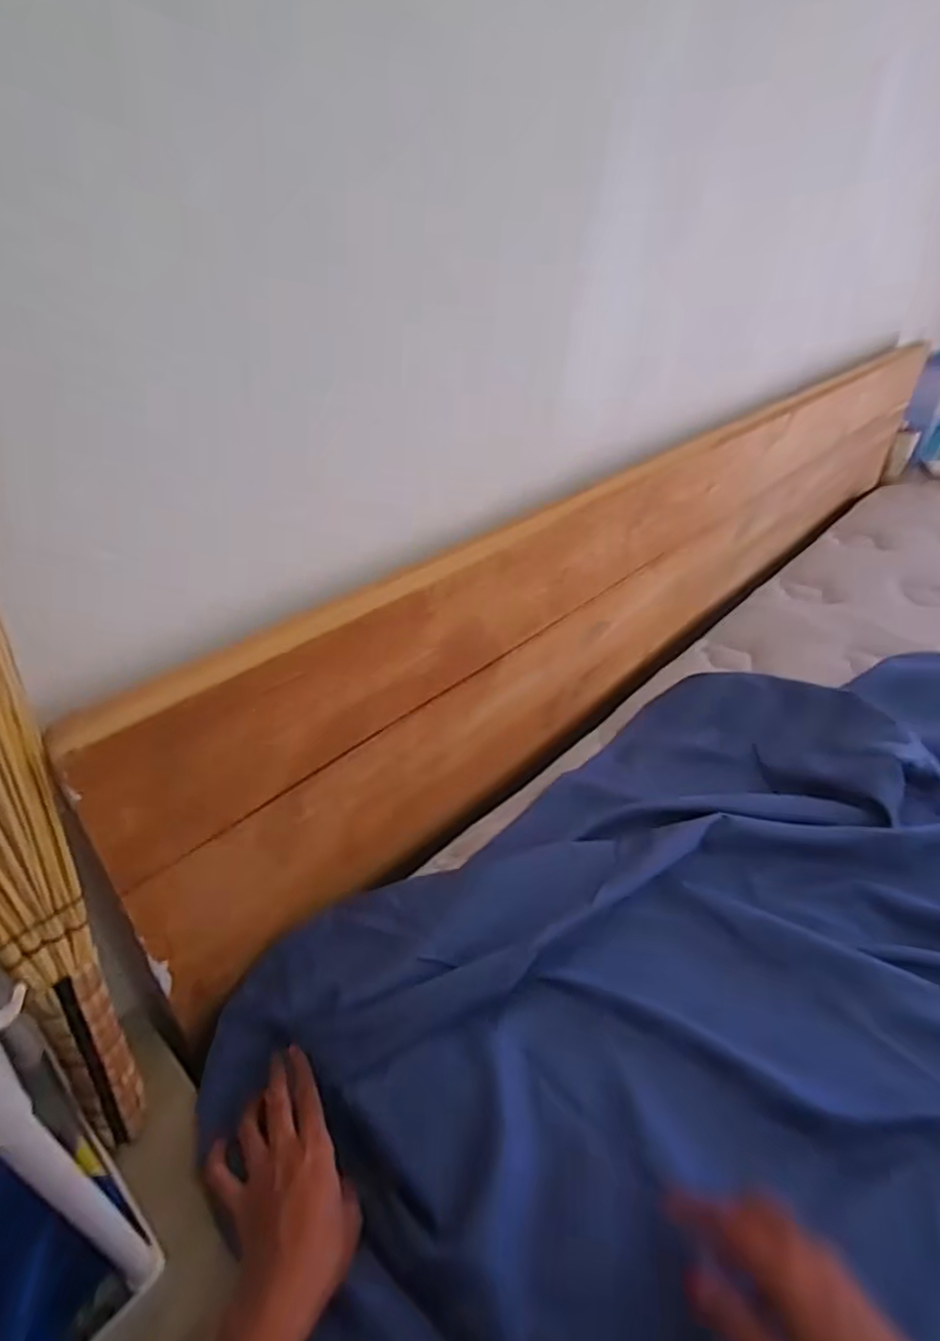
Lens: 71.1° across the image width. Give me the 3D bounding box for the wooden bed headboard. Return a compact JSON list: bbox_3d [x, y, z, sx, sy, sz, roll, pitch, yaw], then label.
[{"bbox_3d":[0.319,-0.168,0.928,0.047,0.361,1.607,31,45,33],"label":"wooden bed headboard"}]

